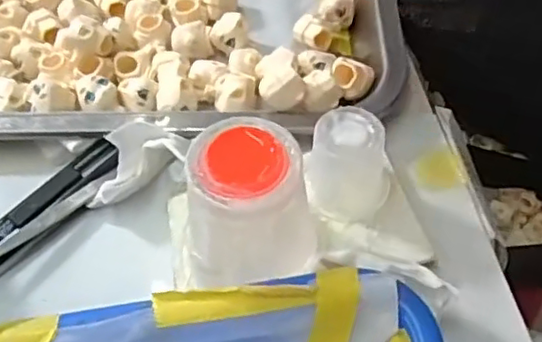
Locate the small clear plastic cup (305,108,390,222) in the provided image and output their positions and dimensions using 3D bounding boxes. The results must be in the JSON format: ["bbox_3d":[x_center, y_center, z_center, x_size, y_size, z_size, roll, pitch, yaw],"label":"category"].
[{"bbox_3d":[0.034,-0.003,0.266,0.033,0.042,0.040,10,56,9],"label":"small clear plastic cup"}]

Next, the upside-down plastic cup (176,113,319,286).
[{"bbox_3d":[-0.011,0.015,0.232,0.048,0.062,0.042,-4,55,-1],"label":"upside-down plastic cup"}]

